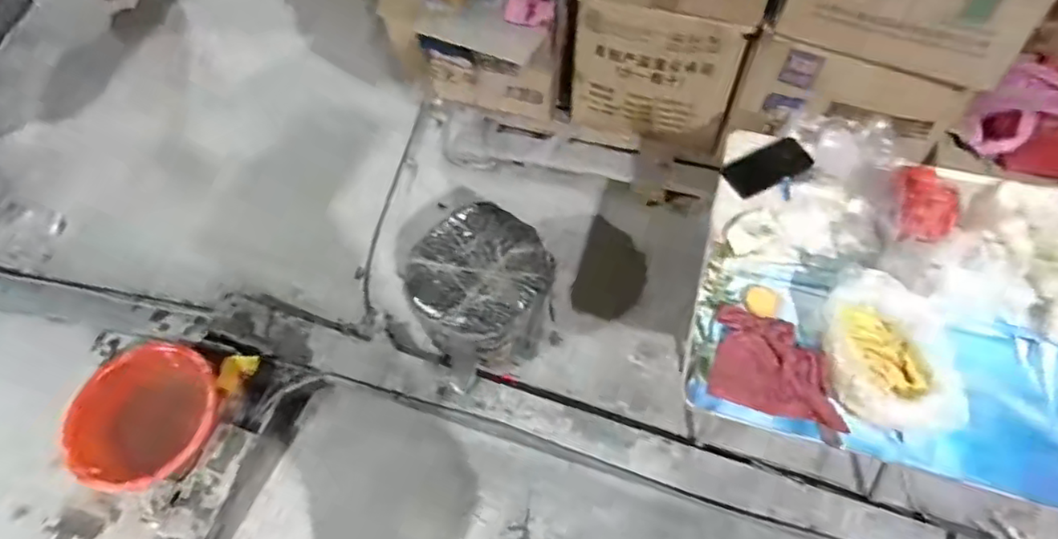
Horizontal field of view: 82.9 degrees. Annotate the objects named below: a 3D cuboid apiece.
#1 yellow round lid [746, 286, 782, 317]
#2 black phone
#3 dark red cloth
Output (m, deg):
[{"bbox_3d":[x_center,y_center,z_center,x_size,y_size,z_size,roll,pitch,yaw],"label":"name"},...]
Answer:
[{"bbox_3d":[0.397,0.055,1.013,0.054,0.004,0.058,-1,58,1],"label":"yellow round lid"},{"bbox_3d":[0.455,-0.195,1.144,0.172,0.013,0.077,-26,61,-14],"label":"black phone"},{"bbox_3d":[0.388,0.147,0.940,0.183,0.041,0.165,16,60,11],"label":"dark red cloth"}]

